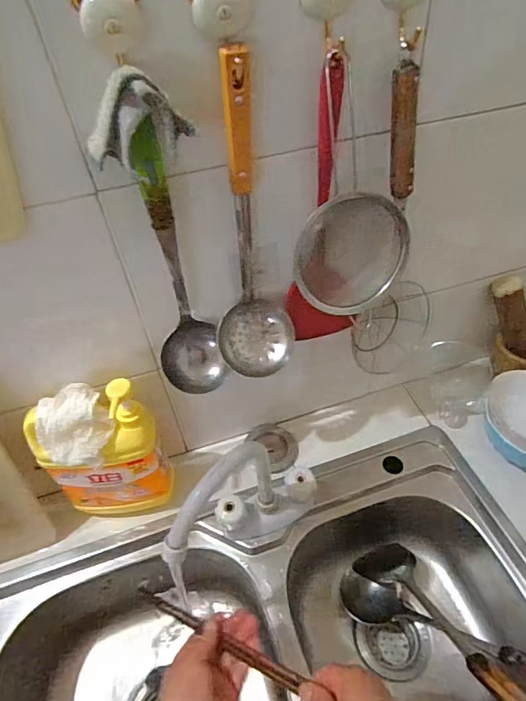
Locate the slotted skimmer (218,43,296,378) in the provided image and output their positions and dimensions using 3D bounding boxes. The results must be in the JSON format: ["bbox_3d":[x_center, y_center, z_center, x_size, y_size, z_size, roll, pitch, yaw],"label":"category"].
[{"bbox_3d":[-0.016,-0.108,0.472,0.089,0.337,0.068,-4,46,2],"label":"slotted skimmer"}]

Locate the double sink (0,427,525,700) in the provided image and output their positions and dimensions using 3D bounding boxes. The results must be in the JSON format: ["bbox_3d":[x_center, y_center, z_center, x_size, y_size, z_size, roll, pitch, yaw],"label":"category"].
[{"bbox_3d":[0.005,0.425,0.610,0.744,0.199,0.412,-16,47,-10],"label":"double sink"}]

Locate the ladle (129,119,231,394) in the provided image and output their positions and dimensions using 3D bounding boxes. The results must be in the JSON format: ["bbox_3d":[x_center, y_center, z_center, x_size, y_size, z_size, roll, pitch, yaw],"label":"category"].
[{"bbox_3d":[-0.096,-0.077,0.476,0.074,0.316,0.054,-8,46,-2],"label":"ladle"}]

